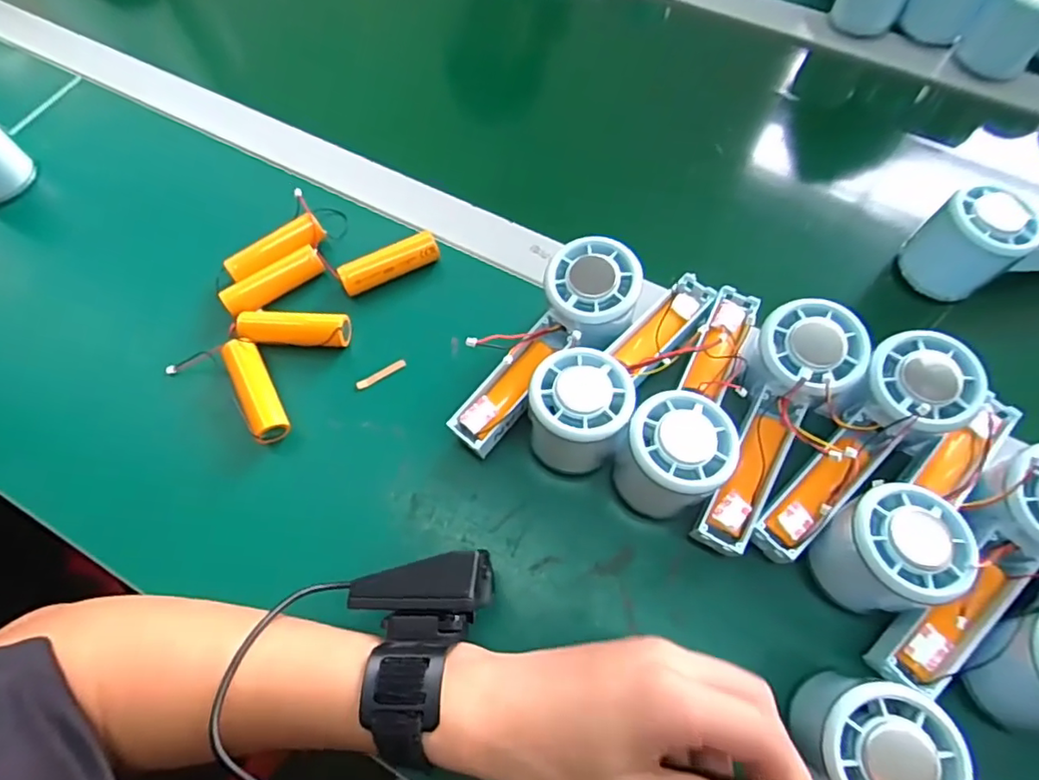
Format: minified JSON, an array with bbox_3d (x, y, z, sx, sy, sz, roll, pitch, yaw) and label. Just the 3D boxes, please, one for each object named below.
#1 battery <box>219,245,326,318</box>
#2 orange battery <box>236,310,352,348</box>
[{"bbox_3d":[-0.173,-0.076,0.409,0.071,0.020,0.021,-37,71,-15],"label":"battery"},{"bbox_3d":[-0.152,-0.039,0.392,0.071,0.021,0.024,0,66,0],"label":"orange battery"}]

